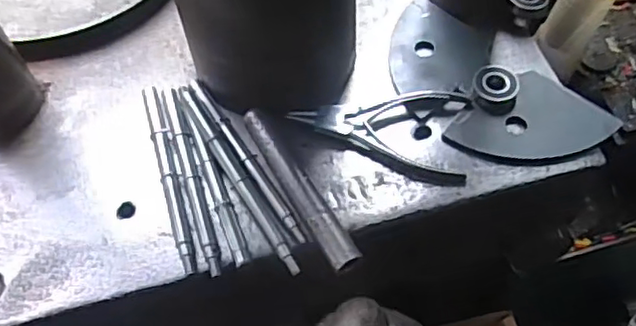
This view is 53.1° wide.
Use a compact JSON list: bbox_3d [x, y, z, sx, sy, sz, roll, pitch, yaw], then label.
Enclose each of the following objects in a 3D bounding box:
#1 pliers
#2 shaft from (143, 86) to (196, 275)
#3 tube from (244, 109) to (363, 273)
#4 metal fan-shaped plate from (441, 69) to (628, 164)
[{"bbox_3d":[0.048,-0.030,0.475,0.127,0.014,0.074,9,58,9],"label":"pliers"},{"bbox_3d":[-0.109,0.005,0.463,0.012,0.011,0.161,-17,58,-7],"label":"shaft"},{"bbox_3d":[-0.014,0.018,0.446,0.020,0.020,0.138,-27,60,-14],"label":"tube"},{"bbox_3d":[0.157,-0.025,0.467,0.098,0.009,0.079,-33,61,-17],"label":"metal fan-shaped plate"}]

